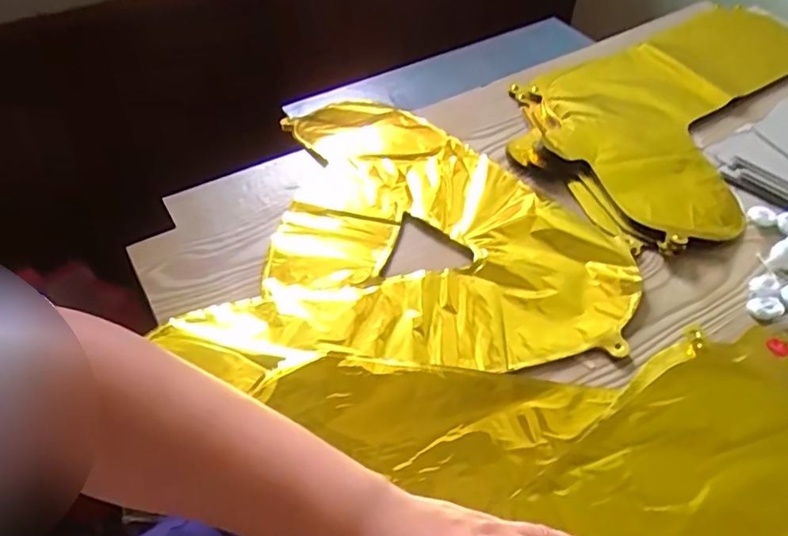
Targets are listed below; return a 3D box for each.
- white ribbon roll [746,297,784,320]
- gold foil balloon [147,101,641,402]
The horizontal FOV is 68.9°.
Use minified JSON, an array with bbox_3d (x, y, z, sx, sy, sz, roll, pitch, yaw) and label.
[{"bbox_3d":[0.276,0.030,0.425,0.022,0.007,0.019,-2,49,-2],"label":"white ribbon roll"},{"bbox_3d":[0.030,-0.024,0.464,0.305,0.014,0.309,12,50,9],"label":"gold foil balloon"}]

